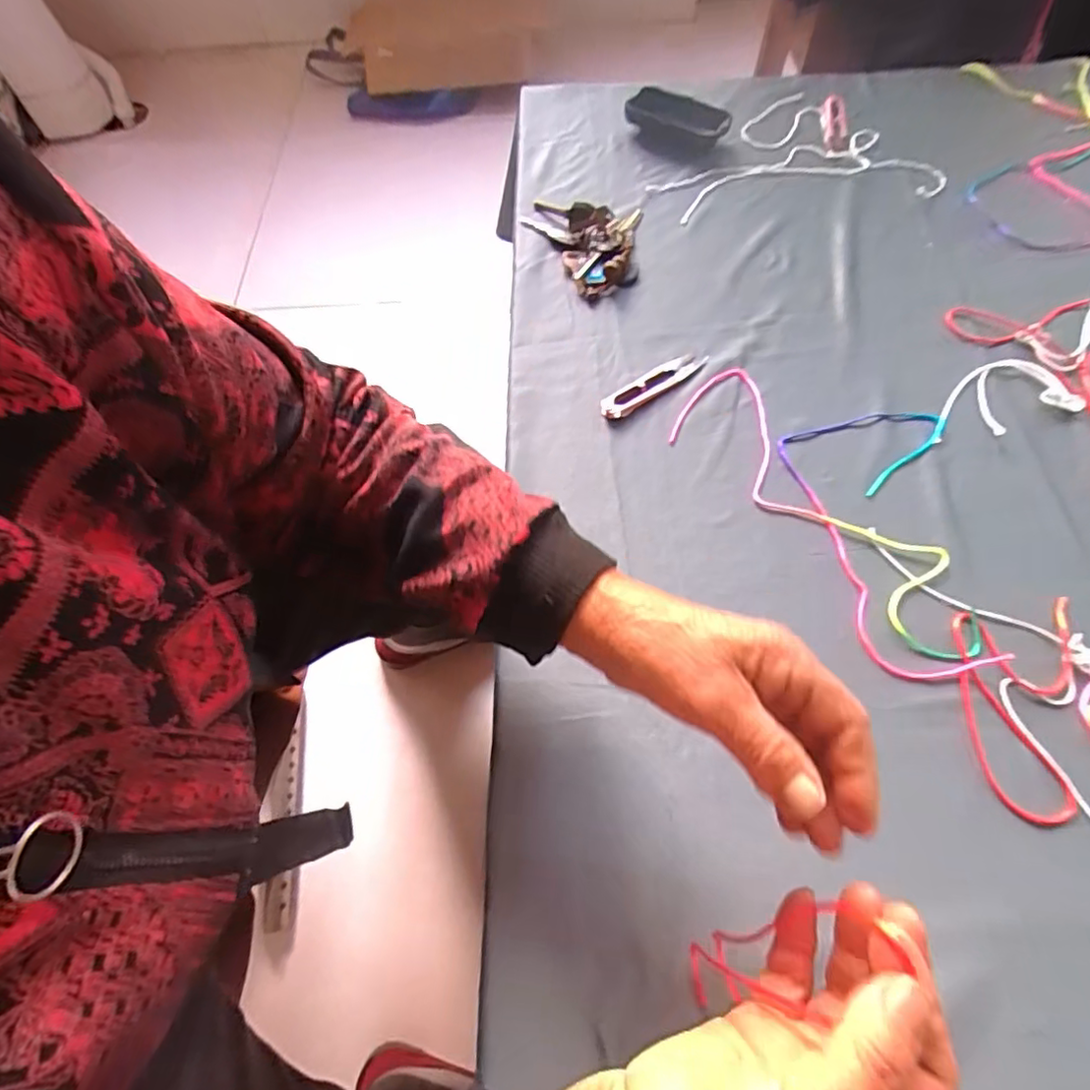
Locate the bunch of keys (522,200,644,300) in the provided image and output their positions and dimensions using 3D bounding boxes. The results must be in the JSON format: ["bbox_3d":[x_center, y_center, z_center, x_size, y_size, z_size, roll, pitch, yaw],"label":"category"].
[{"bbox_3d":[0.033,-0.288,0.563,0.109,0.023,0.125,5,63,5],"label":"bunch of keys"}]

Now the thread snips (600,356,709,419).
[{"bbox_3d":[0.091,-0.135,0.492,0.105,0.009,0.018,-32,66,-14],"label":"thread snips"}]

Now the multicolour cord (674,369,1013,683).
[{"bbox_3d":[0.237,-0.042,0.438,0.175,0.005,0.274,-32,66,-14],"label":"multicolour cord"}]

